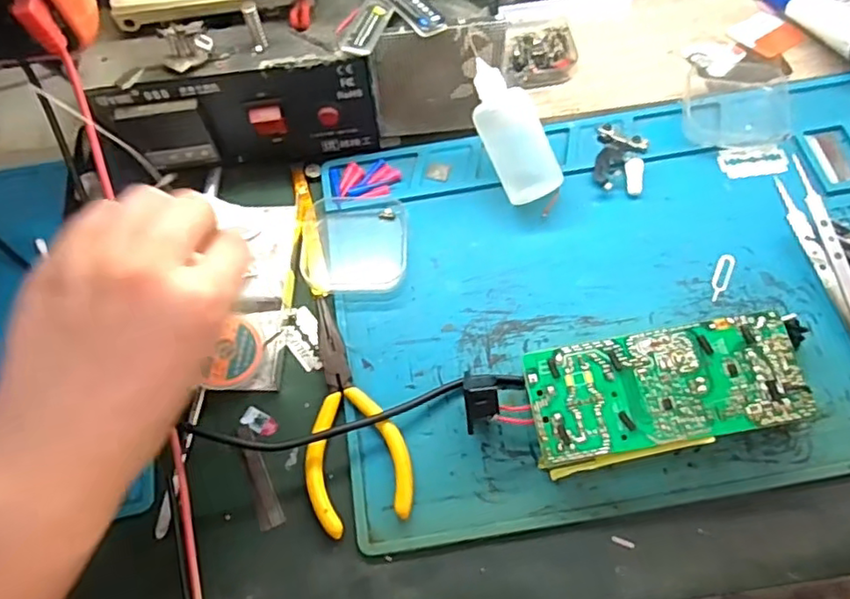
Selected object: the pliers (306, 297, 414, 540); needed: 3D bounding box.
[{"bbox_3d":[-0.043,0.058,0.330,0.053,0.009,0.128,-14,64,-5],"label":"pliers"}]

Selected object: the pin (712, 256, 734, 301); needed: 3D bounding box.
[{"bbox_3d":[0.174,-0.013,0.356,0.009,0.004,0.032,19,69,13],"label":"pin"}]

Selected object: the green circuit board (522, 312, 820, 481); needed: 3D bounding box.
[{"bbox_3d":[0.128,0.047,0.312,0.147,0.032,0.059,-10,64,-2],"label":"green circuit board"}]

